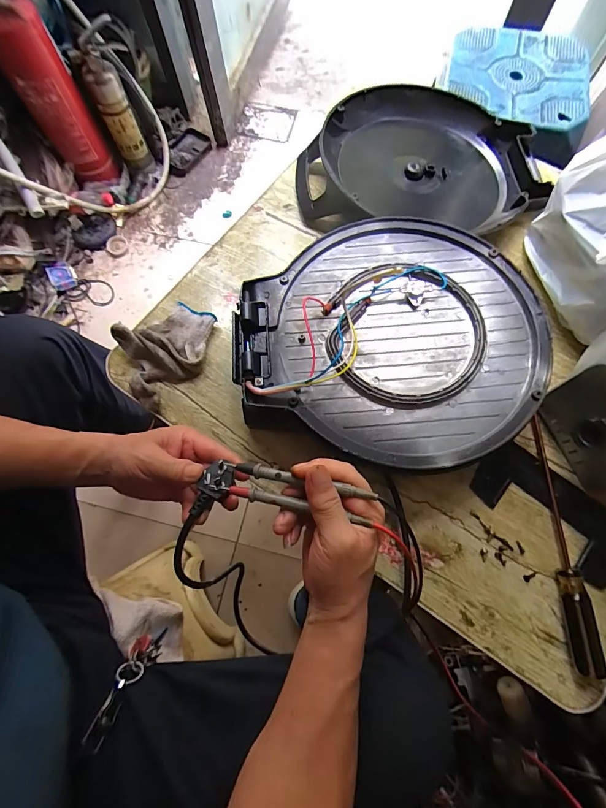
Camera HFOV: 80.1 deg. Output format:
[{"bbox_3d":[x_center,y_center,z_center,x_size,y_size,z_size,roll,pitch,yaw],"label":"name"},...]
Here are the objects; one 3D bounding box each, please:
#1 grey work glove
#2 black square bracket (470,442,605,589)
[{"bbox_3d":[-0.178,-0.075,0.465,0.110,0.037,0.139,43,79,13],"label":"grey work glove"},{"bbox_3d":[0.278,0.118,0.402,0.172,0.009,0.082,38,78,12],"label":"black square bracket"}]

